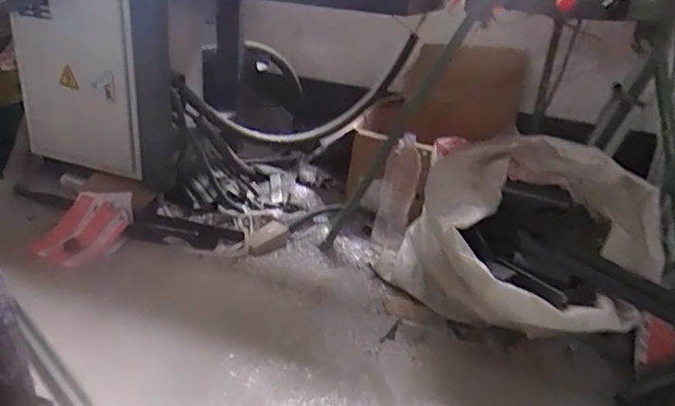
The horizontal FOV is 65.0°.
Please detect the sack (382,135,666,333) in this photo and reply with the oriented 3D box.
[{"bbox_3d":[0.385,0.074,1.120,0.411,0.361,0.478,-9,28,-25],"label":"sack"}]

